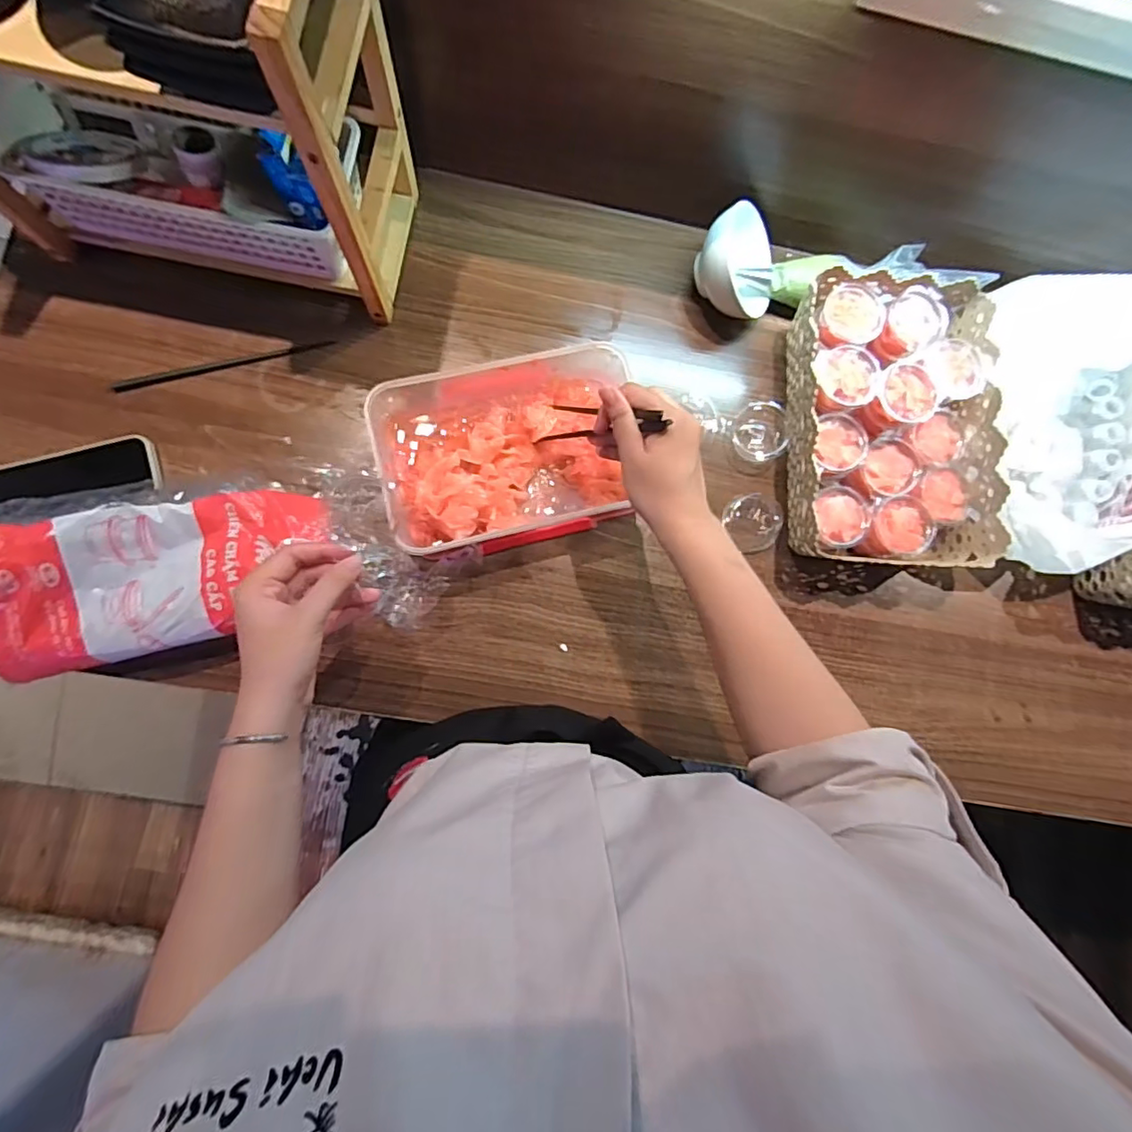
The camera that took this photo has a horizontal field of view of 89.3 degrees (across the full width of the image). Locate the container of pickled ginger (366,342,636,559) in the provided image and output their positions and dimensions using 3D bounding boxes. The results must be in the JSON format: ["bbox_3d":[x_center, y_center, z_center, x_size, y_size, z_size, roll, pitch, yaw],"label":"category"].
[{"bbox_3d":[-0.058,-0.110,0.571,0.238,0.070,0.179,-10,84,-6],"label":"container of pickled ginger"}]

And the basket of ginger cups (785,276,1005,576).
[{"bbox_3d":[0.331,-0.150,0.601,0.195,0.086,0.302,3,83,-5],"label":"basket of ginger cups"}]

